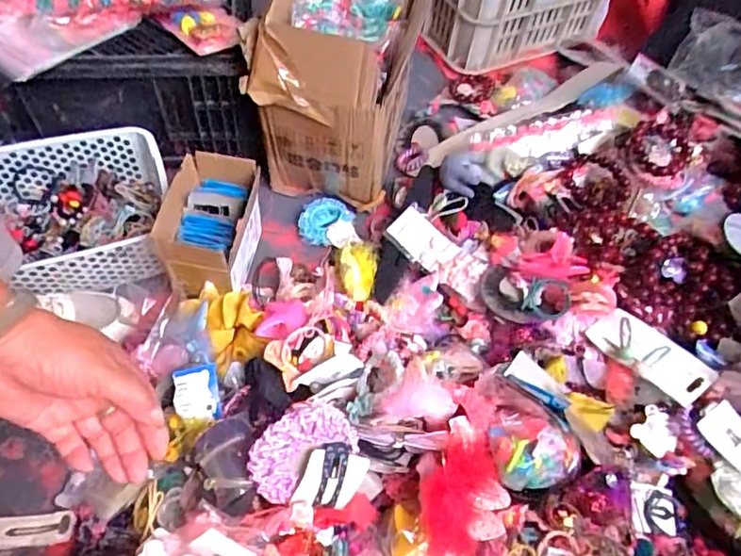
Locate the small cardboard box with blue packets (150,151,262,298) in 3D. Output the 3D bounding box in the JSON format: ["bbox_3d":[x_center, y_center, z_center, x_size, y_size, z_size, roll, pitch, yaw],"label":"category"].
[{"bbox_3d":[-0.192,-0.062,0.672,0.096,0.088,0.153,7,55,0],"label":"small cardboard box with blue packets"}]

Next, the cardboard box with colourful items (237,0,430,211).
[{"bbox_3d":[-0.030,-0.304,0.778,0.193,0.241,0.348,14,56,5],"label":"cardboard box with colourful items"}]

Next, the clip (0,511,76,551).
[{"bbox_3d":[-0.324,0.243,0.529,0.077,0.006,0.029,-3,56,-7],"label":"clip"}]

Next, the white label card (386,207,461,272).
[{"bbox_3d":[0.067,-0.048,0.725,0.086,0.012,0.058,44,68,5],"label":"white label card"}]

